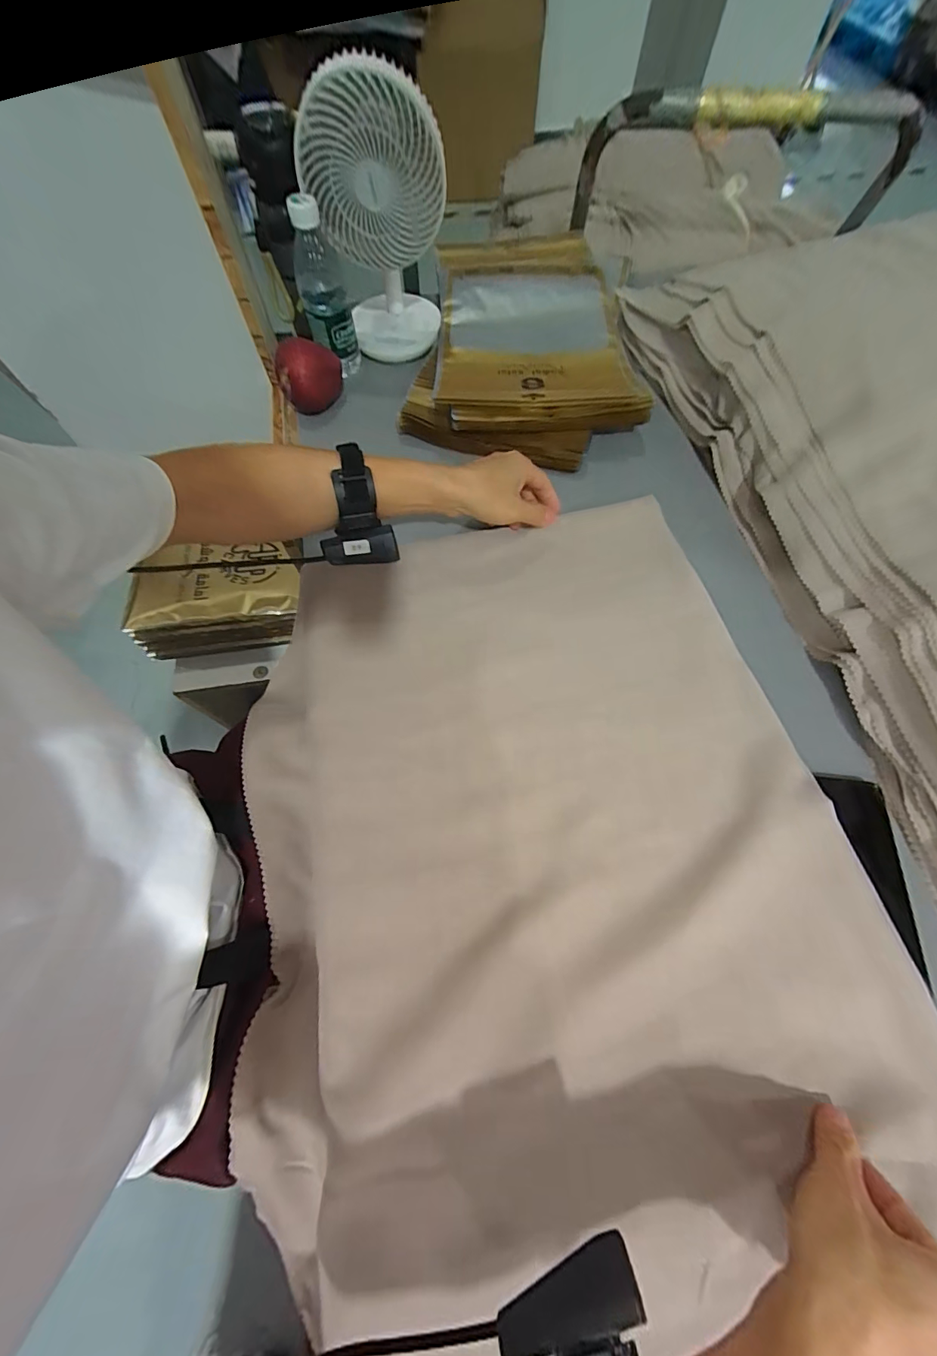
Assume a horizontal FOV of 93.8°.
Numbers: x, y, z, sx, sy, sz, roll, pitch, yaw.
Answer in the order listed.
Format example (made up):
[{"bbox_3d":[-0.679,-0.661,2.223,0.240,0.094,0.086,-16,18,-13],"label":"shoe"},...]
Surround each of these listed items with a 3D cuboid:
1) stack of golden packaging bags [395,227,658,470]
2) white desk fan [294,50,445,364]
[{"bbox_3d":[0.086,-0.491,0.625,0.306,0.057,0.457,6,67,5],"label":"stack of golden packaging bags"},{"bbox_3d":[-0.107,-0.547,0.539,0.153,0.240,0.132,-9,67,-4],"label":"white desk fan"}]

